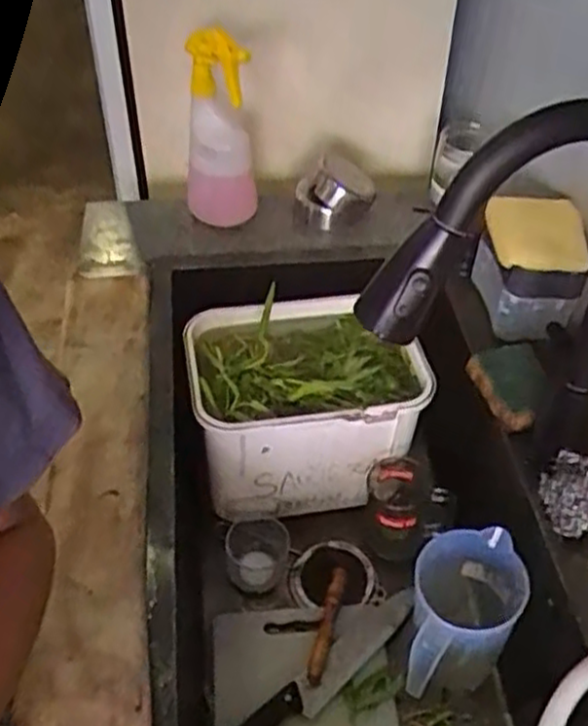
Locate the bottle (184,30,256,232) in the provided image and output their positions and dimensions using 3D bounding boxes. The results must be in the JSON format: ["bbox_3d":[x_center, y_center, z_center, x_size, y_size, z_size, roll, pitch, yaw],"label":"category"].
[{"bbox_3d":[-0.099,-0.301,0.996,0.090,0.248,0.067,-5,45,-7],"label":"bottle"}]

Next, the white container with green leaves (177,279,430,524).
[{"bbox_3d":[0.012,0.057,0.965,0.275,0.183,0.199,-9,46,-10],"label":"white container with green leaves"}]

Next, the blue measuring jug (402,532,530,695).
[{"bbox_3d":[0.172,0.273,0.796,0.106,0.160,0.166,11,46,9],"label":"blue measuring jug"}]

